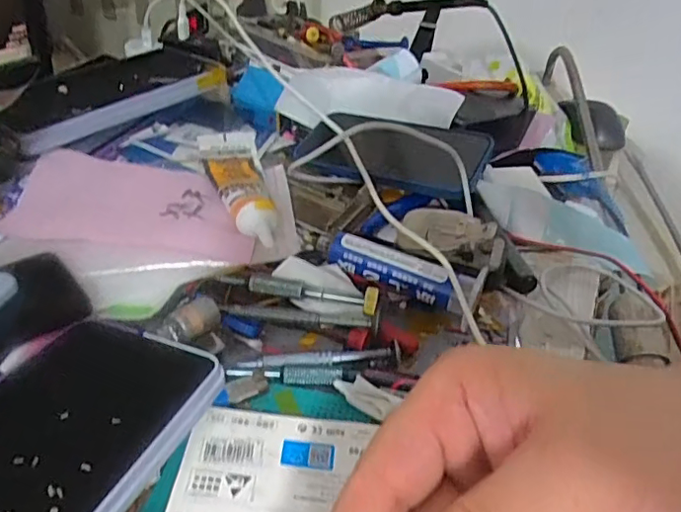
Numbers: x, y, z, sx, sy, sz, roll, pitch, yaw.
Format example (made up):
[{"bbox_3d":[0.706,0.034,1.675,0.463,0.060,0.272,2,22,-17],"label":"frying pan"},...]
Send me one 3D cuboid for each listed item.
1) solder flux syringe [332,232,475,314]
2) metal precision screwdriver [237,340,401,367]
[{"bbox_3d":[0.040,0.007,0.371,0.097,0.017,0.024,21,38,20],"label":"solder flux syringe"},{"bbox_3d":[-0.011,0.058,0.323,0.092,0.010,0.010,-1,36,-9],"label":"metal precision screwdriver"}]

